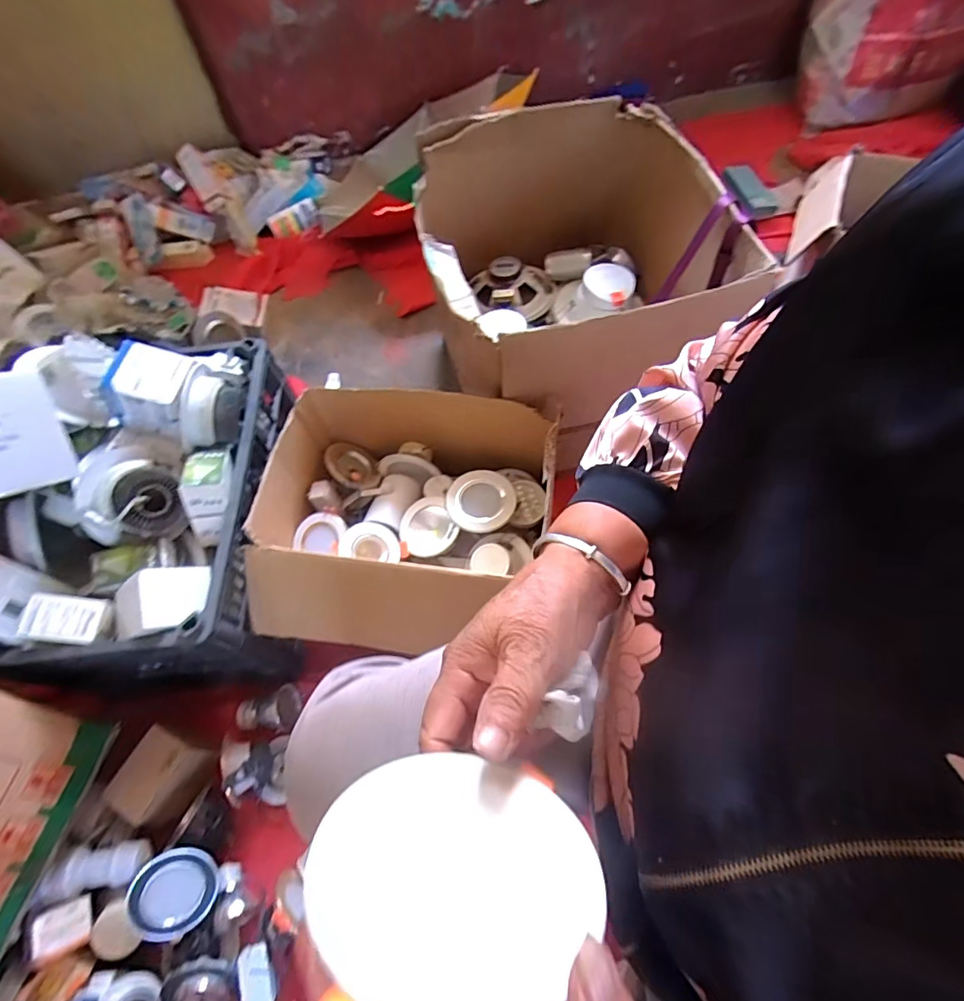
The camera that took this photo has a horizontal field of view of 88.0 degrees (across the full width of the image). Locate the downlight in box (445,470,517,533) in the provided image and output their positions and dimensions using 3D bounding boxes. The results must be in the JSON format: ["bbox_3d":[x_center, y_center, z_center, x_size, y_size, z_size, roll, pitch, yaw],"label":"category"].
[{"bbox_3d":[-0.002,0.007,0.784,0.104,0.049,0.101,5,62,7],"label":"downlight in box"}]

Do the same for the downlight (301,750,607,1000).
[{"bbox_3d":[-0.011,0.144,0.180,0.098,0.101,0.035,8,101,-7],"label":"downlight"}]

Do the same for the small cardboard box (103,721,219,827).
[{"bbox_3d":[-0.447,0.384,0.697,0.080,0.081,0.109,24,66,16],"label":"small cardboard box"}]

